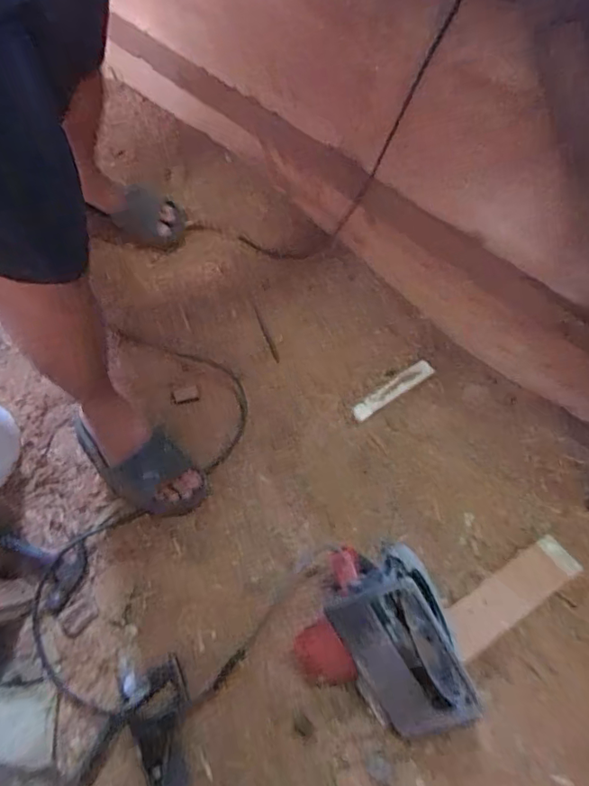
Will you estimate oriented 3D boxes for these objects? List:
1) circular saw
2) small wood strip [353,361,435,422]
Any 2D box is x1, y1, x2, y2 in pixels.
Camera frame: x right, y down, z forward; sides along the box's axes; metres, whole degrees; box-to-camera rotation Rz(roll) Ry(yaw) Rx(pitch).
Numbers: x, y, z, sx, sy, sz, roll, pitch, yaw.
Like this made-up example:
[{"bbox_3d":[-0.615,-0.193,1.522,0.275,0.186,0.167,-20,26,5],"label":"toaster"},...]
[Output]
[{"bbox_3d":[0.112,0.361,0.754,0.185,0.207,0.257,-20,64,-15],"label":"circular saw"},{"bbox_3d":[0.195,-0.005,1.049,0.181,0.016,0.034,-34,67,-7],"label":"small wood strip"}]

